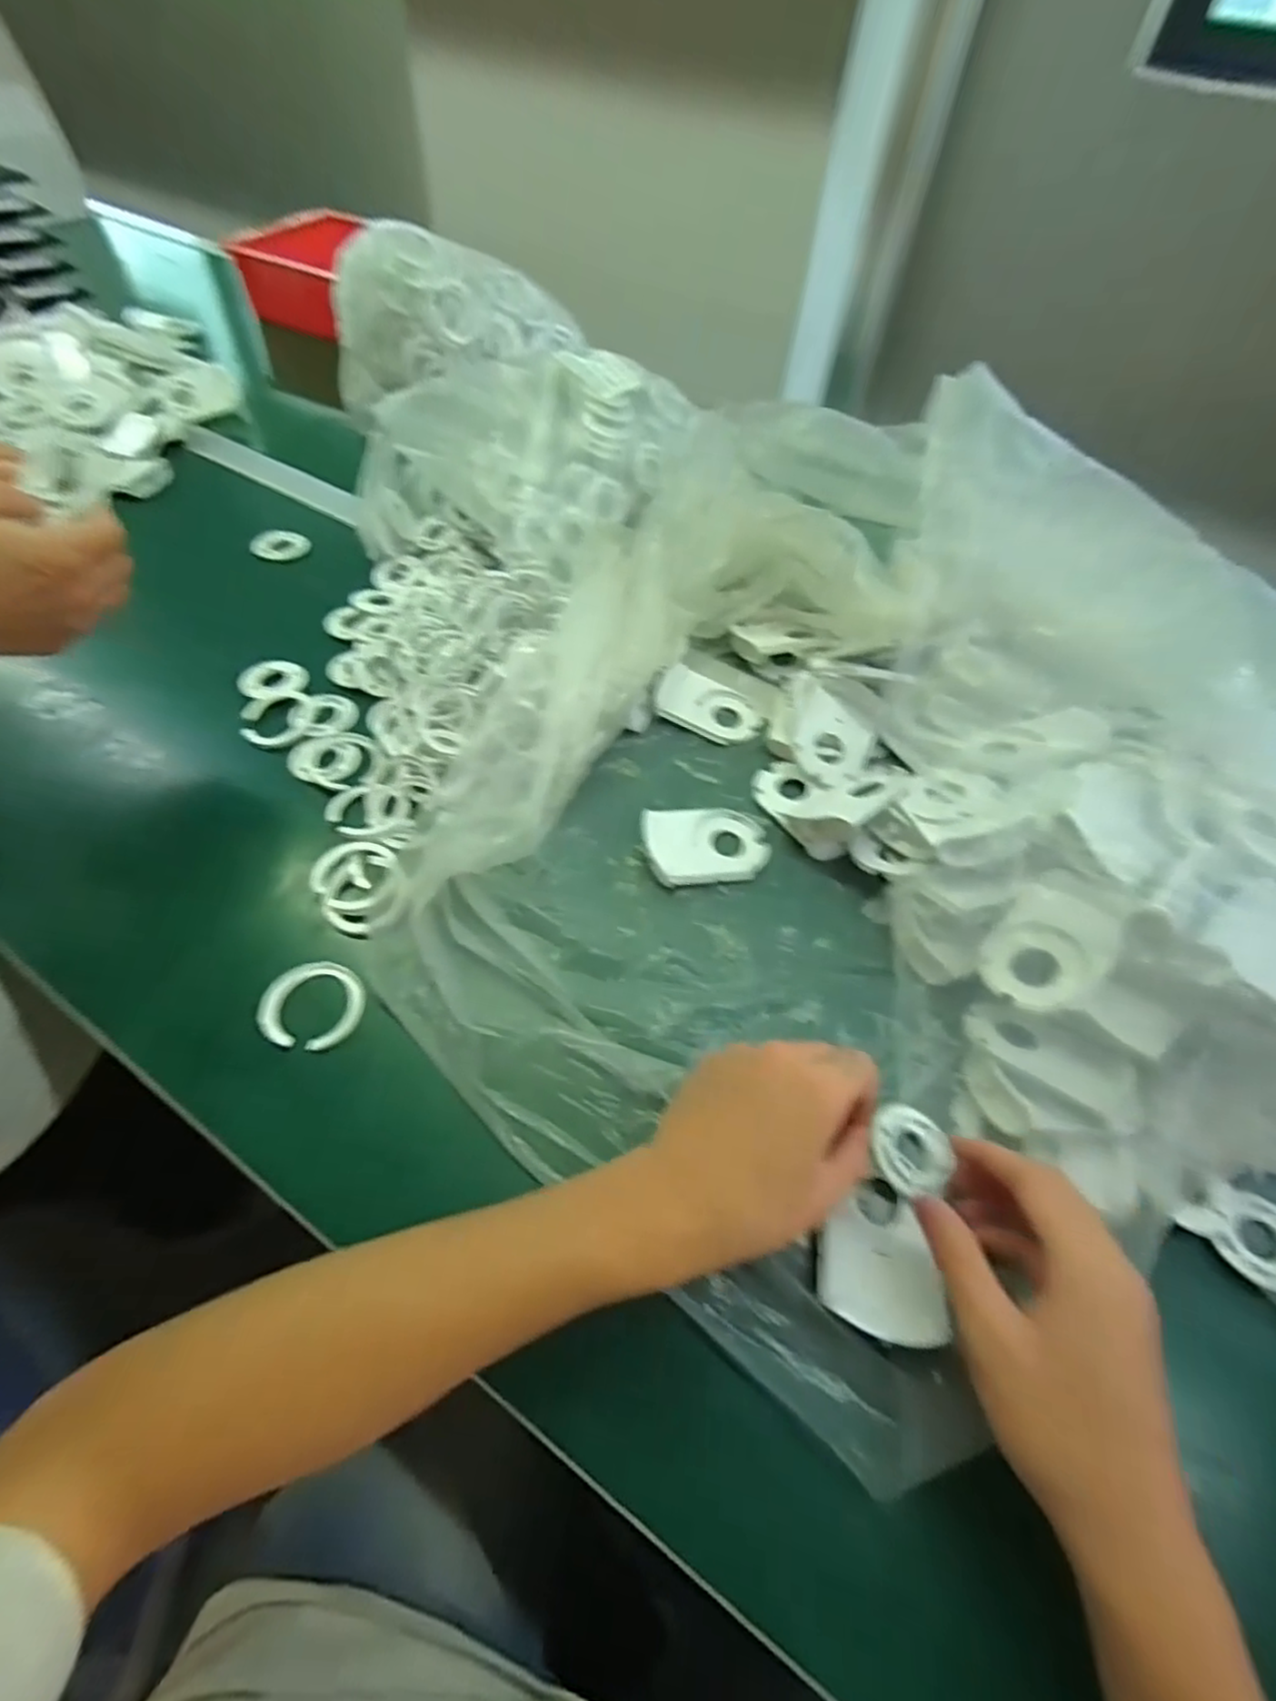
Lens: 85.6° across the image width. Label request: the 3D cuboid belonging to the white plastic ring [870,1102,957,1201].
[{"bbox_3d":[0.139,0.152,0.353,0.041,0.012,0.043,-7,55,-9],"label":"white plastic ring"}]

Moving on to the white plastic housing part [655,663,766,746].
[{"bbox_3d":[0.058,-0.116,0.546,0.083,0.016,0.049,19,55,10],"label":"white plastic housing part"}]

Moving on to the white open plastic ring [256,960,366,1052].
[{"bbox_3d":[-0.183,0.086,0.388,0.053,0.009,0.051,2,54,-3],"label":"white open plastic ring"}]

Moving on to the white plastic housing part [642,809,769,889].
[{"bbox_3d":[0.046,-0.006,0.463,0.085,0.016,0.056,-8,55,-10],"label":"white plastic housing part"}]

